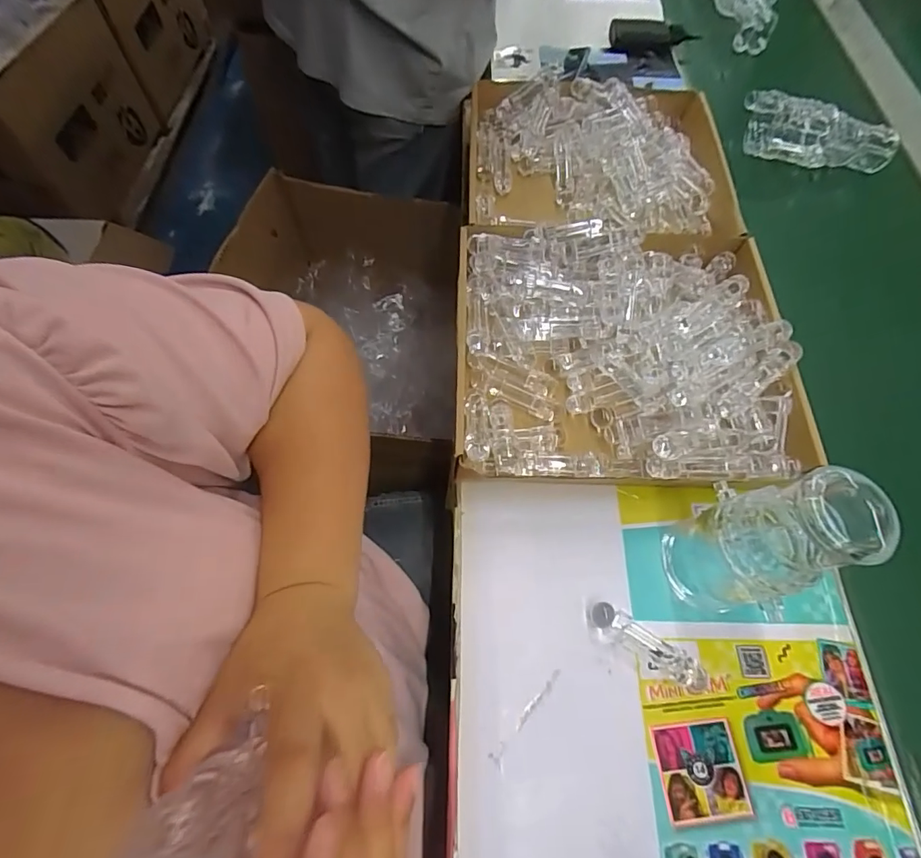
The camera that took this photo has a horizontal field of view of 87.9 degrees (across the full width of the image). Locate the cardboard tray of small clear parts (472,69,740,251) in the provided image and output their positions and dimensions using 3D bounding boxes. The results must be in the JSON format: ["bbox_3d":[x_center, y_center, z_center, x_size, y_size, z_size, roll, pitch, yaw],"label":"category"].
[{"bbox_3d":[0.168,-0.315,0.590,0.316,0.065,0.289,2,64,-1],"label":"cardboard tray of small clear parts"}]

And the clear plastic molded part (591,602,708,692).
[{"bbox_3d":[0.151,0.174,0.381,0.099,0.019,0.024,29,67,11],"label":"clear plastic molded part"}]

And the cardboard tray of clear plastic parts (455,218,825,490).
[{"bbox_3d":[0.153,-0.080,0.470,0.312,0.068,0.274,4,64,0],"label":"cardboard tray of clear plastic parts"}]

